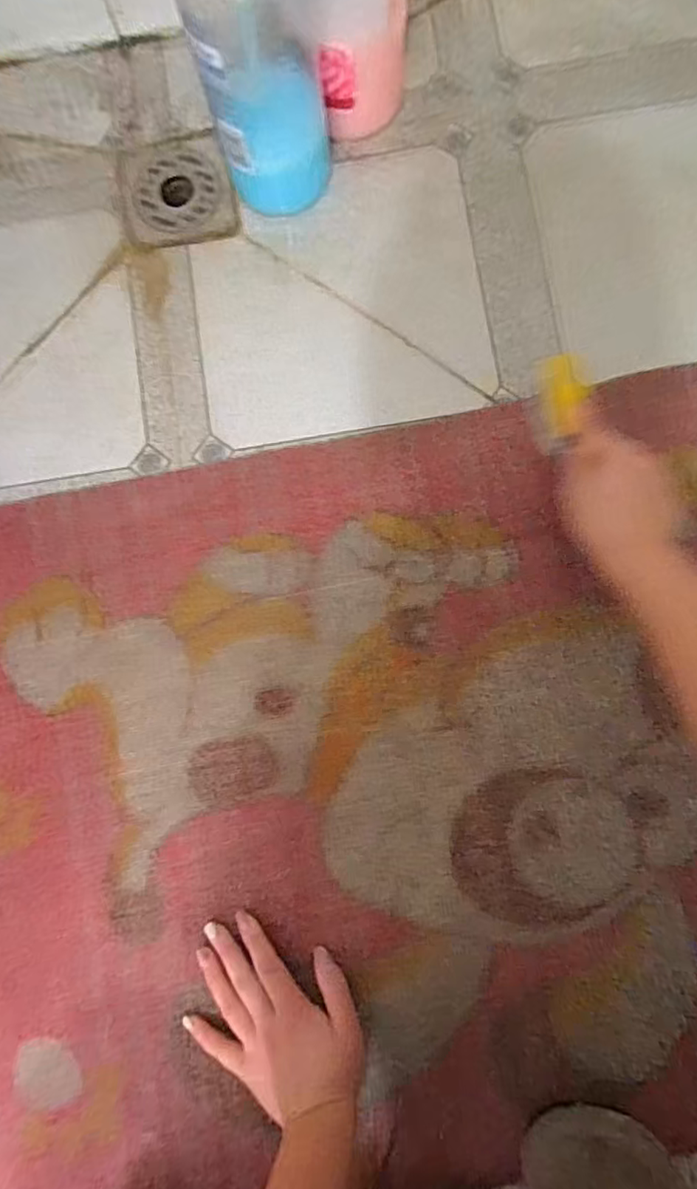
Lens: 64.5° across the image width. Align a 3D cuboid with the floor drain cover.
[{"bbox_3d":[-0.154,-0.362,0.497,0.099,0.004,0.106,-11,83,1],"label":"floor drain cover"}]

